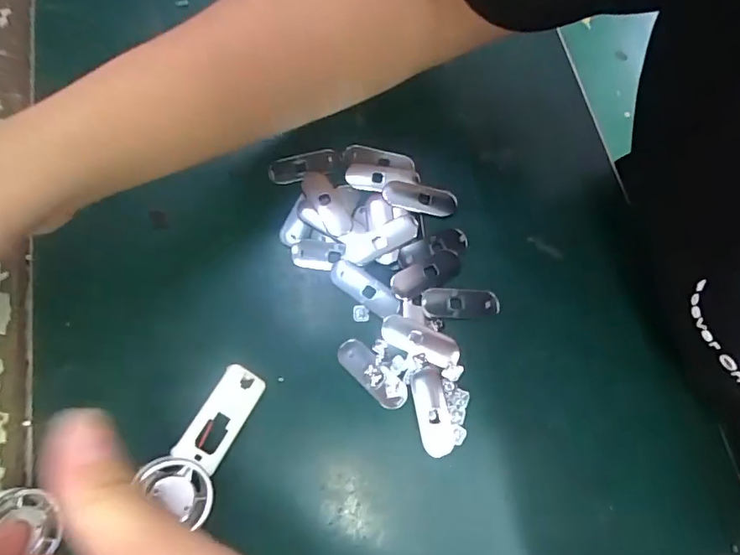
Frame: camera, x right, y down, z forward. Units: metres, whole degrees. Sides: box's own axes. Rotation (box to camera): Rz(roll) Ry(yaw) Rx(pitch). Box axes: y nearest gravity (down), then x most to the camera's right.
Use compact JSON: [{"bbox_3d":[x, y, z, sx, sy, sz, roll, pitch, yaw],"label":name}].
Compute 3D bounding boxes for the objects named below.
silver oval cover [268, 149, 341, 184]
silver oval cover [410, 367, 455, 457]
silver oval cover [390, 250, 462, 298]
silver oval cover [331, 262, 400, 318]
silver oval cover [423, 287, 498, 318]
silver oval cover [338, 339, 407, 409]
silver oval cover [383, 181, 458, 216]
[{"bbox_3d":[-0.045,-0.077,0.336,0.049,0.004,0.017,-15,76,-8],"label":"silver oval cover"},{"bbox_3d":[0.037,0.080,0.291,0.019,0.004,0.050,-8,75,-7],"label":"silver oval cover"},{"bbox_3d":[0.037,-0.003,0.316,0.049,0.004,0.019,-27,78,-11],"label":"silver oval cover"},{"bbox_3d":[-0.004,0.008,0.312,0.050,0.004,0.017,36,75,6],"label":"silver oval cover"},{"bbox_3d":[0.058,0.016,0.312,0.049,0.004,0.020,2,74,-4],"label":"silver oval cover"},{"bbox_3d":[0.001,0.058,0.295,0.050,0.004,0.019,43,76,8],"label":"silver oval cover"},{"bbox_3d":[0.035,-0.054,0.334,0.050,0.005,0.021,9,74,-1],"label":"silver oval cover"}]

